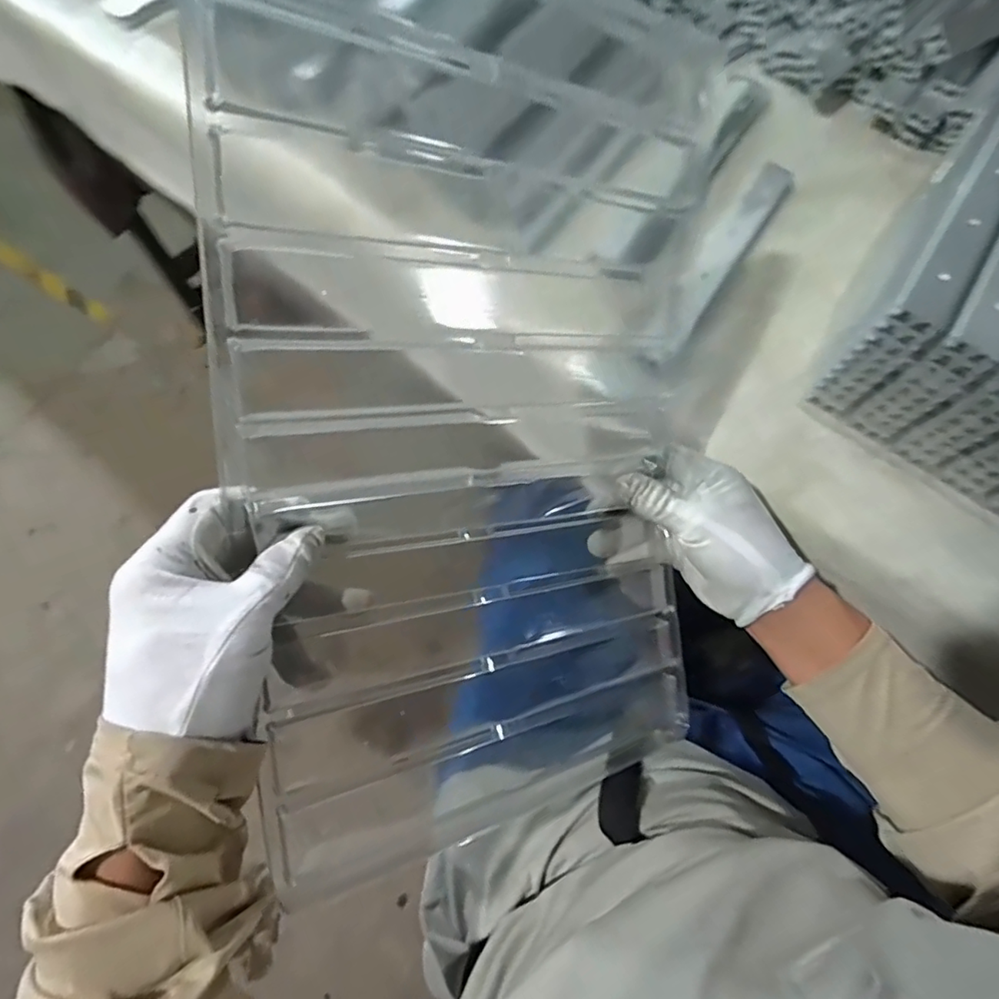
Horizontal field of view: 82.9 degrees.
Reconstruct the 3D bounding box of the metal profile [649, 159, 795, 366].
[{"bbox_3d":[0.202,-0.222,0.510,0.038,0.021,0.264,34,72,9],"label":"metal profile"}]

